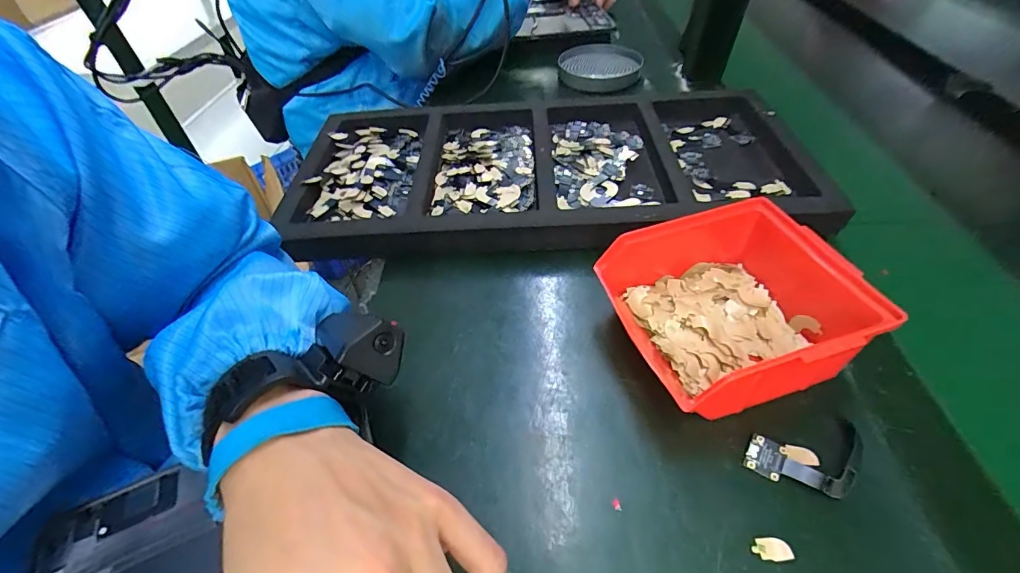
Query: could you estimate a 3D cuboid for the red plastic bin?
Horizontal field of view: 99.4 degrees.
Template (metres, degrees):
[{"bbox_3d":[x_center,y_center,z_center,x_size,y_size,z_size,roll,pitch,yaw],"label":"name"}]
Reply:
[{"bbox_3d":[0.146,0.016,0.282,0.138,0.069,0.131,-16,50,-13],"label":"red plastic bin"}]

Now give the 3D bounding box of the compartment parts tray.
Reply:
[{"bbox_3d":[0.030,-0.119,0.431,0.472,0.039,0.231,-2,48,-1],"label":"compartment parts tray"}]

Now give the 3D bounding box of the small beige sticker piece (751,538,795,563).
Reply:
[{"bbox_3d":[0.134,0.134,0.221,0.019,0.004,0.010,5,49,6],"label":"small beige sticker piece"}]

